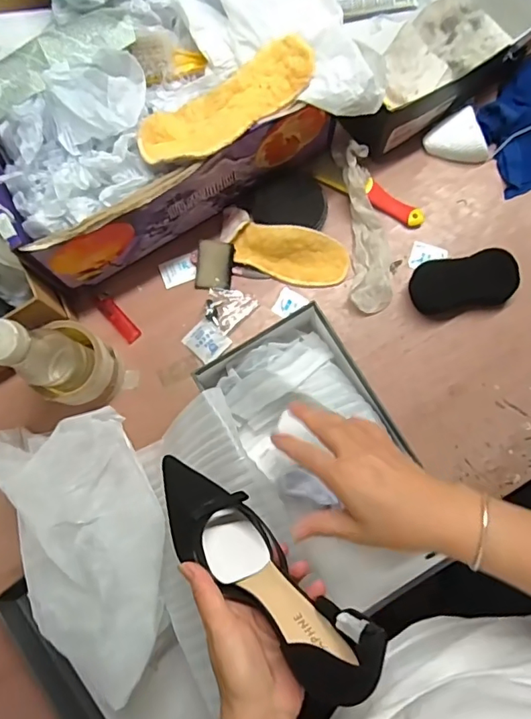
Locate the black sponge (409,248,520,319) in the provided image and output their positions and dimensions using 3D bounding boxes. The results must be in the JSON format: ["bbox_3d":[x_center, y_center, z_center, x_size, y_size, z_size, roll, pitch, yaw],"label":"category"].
[{"bbox_3d":[0.243,-0.094,0.619,0.120,0.026,0.064,-11,78,-1],"label":"black sponge"}]

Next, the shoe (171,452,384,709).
[{"bbox_3d":[-0.007,0.168,0.416,0.235,0.074,0.062,36,80,35],"label":"shoe"}]

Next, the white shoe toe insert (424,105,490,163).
[{"bbox_3d":[0.248,-0.286,0.662,0.070,0.032,0.064,-21,79,-3],"label":"white shoe toe insert"}]

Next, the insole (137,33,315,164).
[{"bbox_3d":[-0.037,-0.261,0.528,0.197,0.031,0.067,-28,79,-4],"label":"insole"}]

